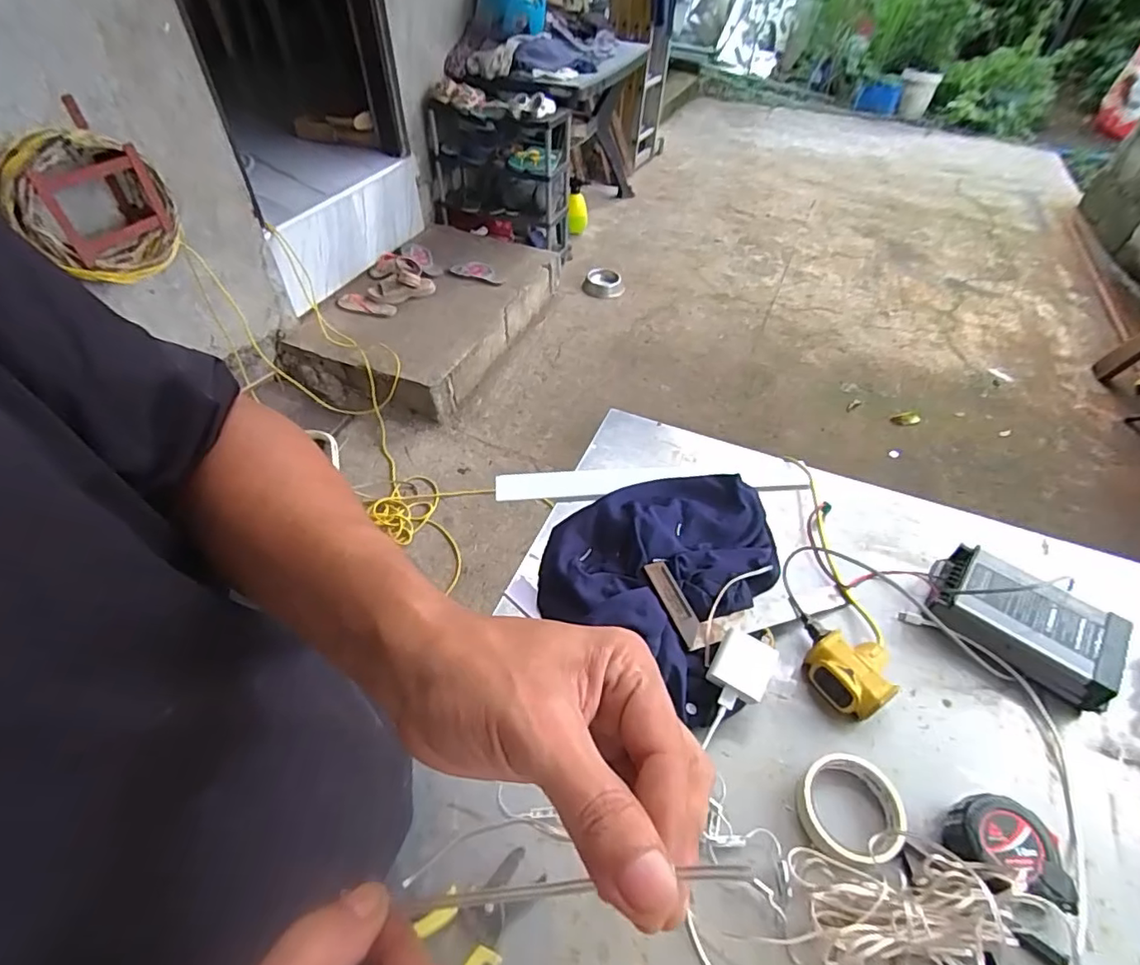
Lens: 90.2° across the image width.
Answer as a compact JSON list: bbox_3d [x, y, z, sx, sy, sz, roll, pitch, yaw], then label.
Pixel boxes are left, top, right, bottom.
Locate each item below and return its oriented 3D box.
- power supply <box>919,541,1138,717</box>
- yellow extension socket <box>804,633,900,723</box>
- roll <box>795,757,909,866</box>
[{"bbox_3d":[0.521,0.159,0.655,0.189,0.057,0.113,31,54,26],"label":"power supply"},{"bbox_3d":[0.308,0.201,0.612,0.082,0.043,0.083,-26,52,-23],"label":"yellow extension socket"},{"bbox_3d":[0.263,0.304,0.532,0.091,0.025,0.088,0,47,0],"label":"roll"}]

